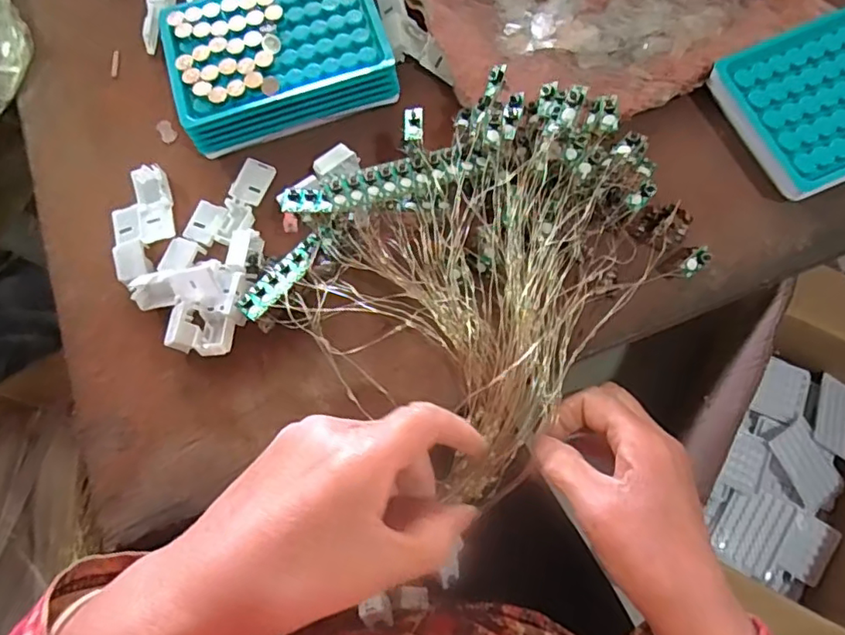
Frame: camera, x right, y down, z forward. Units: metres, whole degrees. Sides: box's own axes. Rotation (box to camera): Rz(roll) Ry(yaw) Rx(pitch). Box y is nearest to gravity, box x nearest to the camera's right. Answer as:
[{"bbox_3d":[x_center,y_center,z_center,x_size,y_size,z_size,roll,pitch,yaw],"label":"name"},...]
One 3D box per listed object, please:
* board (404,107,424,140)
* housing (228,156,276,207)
[{"bbox_3d":[-0.005,-0.107,0.317,0.011,0.004,0.018,2,91,-13],"label":"board"},{"bbox_3d":[-0.106,-0.084,0.356,0.021,0.007,0.029,19,76,10],"label":"housing"}]

